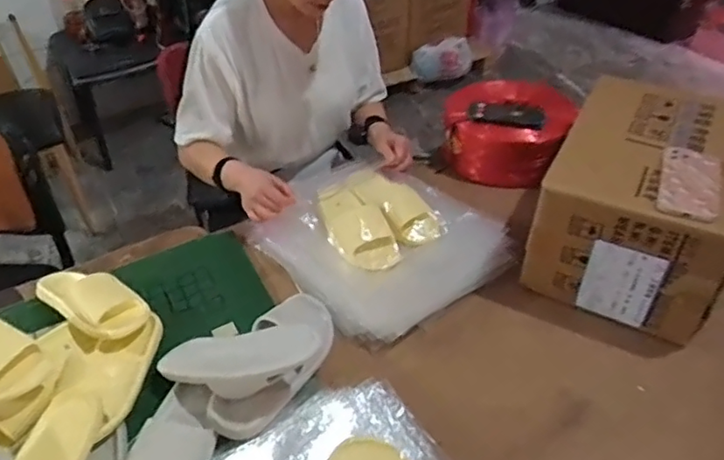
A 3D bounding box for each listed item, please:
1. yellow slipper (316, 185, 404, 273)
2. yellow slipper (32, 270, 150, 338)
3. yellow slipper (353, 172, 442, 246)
[{"bbox_3d":[-0.015,-0.013,1.121,0.107,0.059,0.243,-17,44,-18],"label":"yellow slipper"},{"bbox_3d":[-0.430,0.102,0.935,0.209,0.057,0.100,25,47,25],"label":"yellow slipper"},{"bbox_3d":[0.066,-0.049,1.162,0.095,0.059,0.220,-21,46,-22],"label":"yellow slipper"}]

